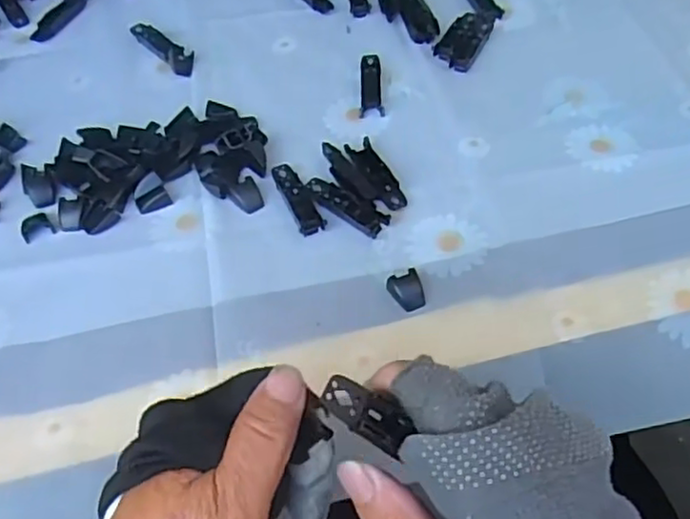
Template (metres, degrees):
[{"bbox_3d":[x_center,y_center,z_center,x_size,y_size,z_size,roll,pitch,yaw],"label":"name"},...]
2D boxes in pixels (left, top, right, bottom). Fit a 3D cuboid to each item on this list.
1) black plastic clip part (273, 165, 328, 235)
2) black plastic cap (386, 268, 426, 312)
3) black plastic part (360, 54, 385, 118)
[{"bbox_3d":[-0.032,-0.042,0.450,0.016,0.005,0.063,-22,56,-13],"label":"black plastic clip part"},{"bbox_3d":[0.037,0.019,0.398,0.020,0.010,0.021,-1,54,2],"label":"black plastic cap"},{"bbox_3d":[0.019,-0.135,0.515,0.017,0.009,0.066,-3,54,1],"label":"black plastic part"}]

